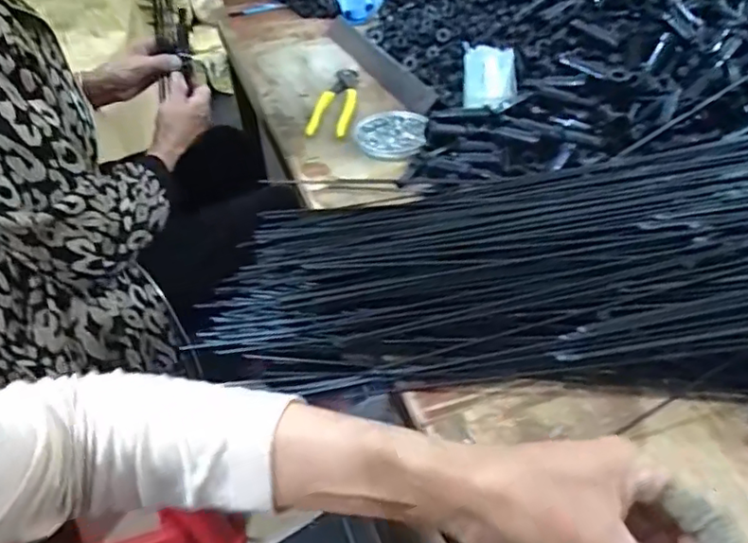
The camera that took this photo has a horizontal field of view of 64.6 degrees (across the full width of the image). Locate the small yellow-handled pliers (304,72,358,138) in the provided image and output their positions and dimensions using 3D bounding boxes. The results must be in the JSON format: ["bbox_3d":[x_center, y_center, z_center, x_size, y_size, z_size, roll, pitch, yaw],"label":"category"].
[{"bbox_3d":[-0.049,-0.224,0.769,0.047,0.009,0.178,6,43,5],"label":"small yellow-handled pliers"}]

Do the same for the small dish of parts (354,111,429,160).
[{"bbox_3d":[0.020,-0.164,0.708,0.087,0.017,0.094,1,43,-1],"label":"small dish of parts"}]

